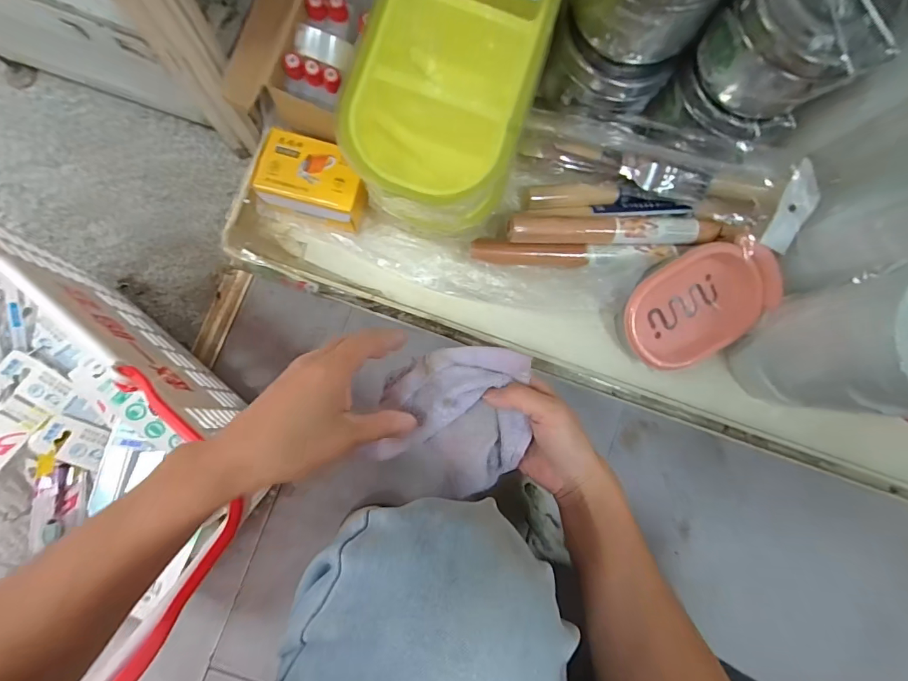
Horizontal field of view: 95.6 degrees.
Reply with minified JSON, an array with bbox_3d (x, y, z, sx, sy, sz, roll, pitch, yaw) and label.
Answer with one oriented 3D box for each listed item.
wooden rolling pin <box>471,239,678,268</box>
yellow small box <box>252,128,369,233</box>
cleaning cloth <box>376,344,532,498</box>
[{"bbox_3d":[0.123,-0.091,0.434,0.208,0.023,0.027,3,85,10],"label":"wooden rolling pin"},{"bbox_3d":[-0.132,-0.148,0.398,0.100,0.060,0.066,18,84,-4],"label":"yellow small box"},{"bbox_3d":[0.002,0.073,0.355,0.119,0.056,0.129,2,85,-5],"label":"cleaning cloth"}]

